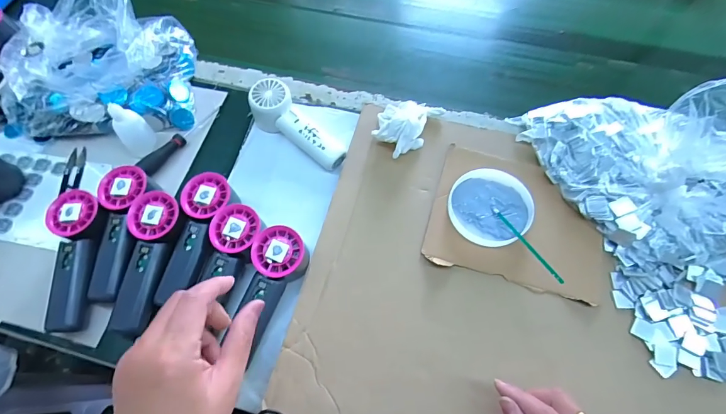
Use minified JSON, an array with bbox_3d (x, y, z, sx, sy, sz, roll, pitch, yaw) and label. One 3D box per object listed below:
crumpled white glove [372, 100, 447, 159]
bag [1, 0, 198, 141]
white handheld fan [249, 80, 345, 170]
[{"bbox_3d":[0.060,-0.123,0.513,0.070,0.050,0.108,31,66,15],"label":"crumpled white glove"},{"bbox_3d":[-0.381,-0.213,0.536,0.248,0.105,0.199,-5,62,-3],"label":"bag"},{"bbox_3d":[-0.091,-0.109,0.510,0.148,0.054,0.050,40,69,19],"label":"white handheld fan"}]

